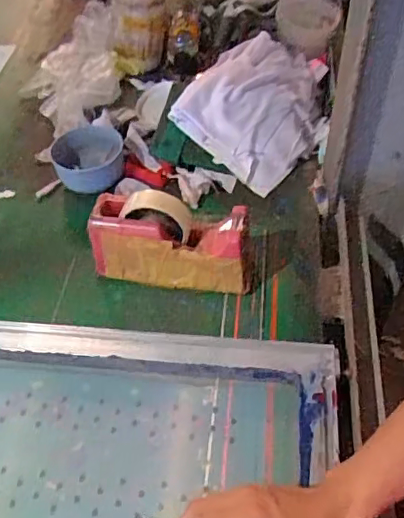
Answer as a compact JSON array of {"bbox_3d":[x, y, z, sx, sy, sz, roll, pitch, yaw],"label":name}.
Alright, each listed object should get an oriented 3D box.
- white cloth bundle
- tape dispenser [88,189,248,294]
[{"bbox_3d":[0.101,-0.268,0.911,0.218,0.081,0.301,30,58,24],"label":"white cloth bundle"},{"bbox_3d":[-0.040,-0.023,0.705,0.200,0.118,0.061,8,51,9],"label":"tape dispenser"}]

